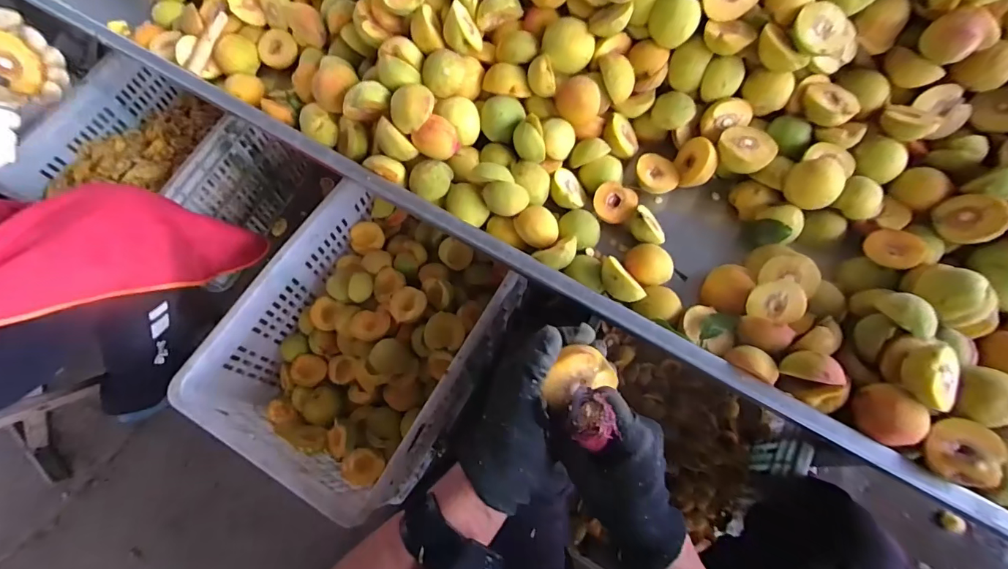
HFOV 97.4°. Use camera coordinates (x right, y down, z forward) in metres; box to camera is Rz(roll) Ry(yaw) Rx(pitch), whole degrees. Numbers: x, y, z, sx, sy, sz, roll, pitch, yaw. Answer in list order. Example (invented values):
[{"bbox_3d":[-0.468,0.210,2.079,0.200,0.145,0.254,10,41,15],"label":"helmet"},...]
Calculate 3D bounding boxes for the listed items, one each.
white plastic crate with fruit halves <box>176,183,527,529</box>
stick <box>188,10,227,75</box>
[{"bbox_3d":[-0.227,0.090,0.763,0.356,0.189,0.444,24,70,11],"label":"white plastic crate with fruit halves"},{"bbox_3d":[-0.457,-0.374,0.685,0.021,0.005,0.112,22,76,-13],"label":"stick"}]

